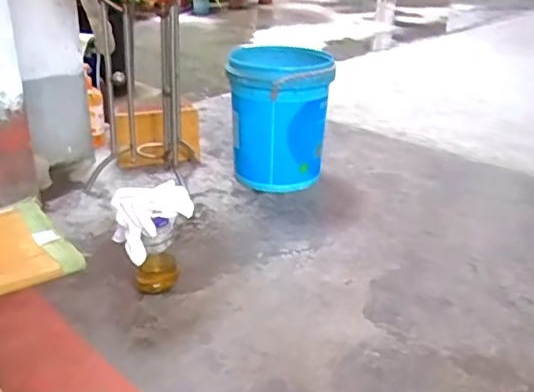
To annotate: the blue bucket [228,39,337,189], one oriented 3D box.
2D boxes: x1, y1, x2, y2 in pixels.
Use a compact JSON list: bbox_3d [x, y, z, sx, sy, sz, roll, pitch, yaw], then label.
[{"bbox_3d":[0.035,-0.220,1.664,0.275,0.385,0.275,2,25,-1],"label":"blue bucket"}]

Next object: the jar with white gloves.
[{"bbox_3d":[-0.229,0.098,1.157,0.158,0.220,0.114,-3,26,-10],"label":"jar with white gloves"}]

